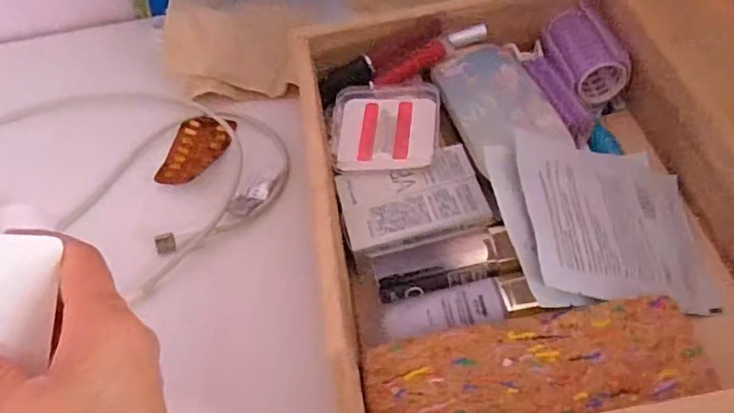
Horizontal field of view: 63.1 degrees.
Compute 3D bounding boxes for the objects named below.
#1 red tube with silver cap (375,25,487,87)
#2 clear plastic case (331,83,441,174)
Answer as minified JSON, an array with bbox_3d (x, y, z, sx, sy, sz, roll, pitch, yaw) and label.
[{"bbox_3d":[0.046,-0.113,0.445,0.092,0.011,0.011,-26,53,2],"label":"red tube with silver cap"},{"bbox_3d":[0.014,-0.057,0.416,0.073,0.008,0.080,-3,56,4],"label":"clear plastic case"}]

